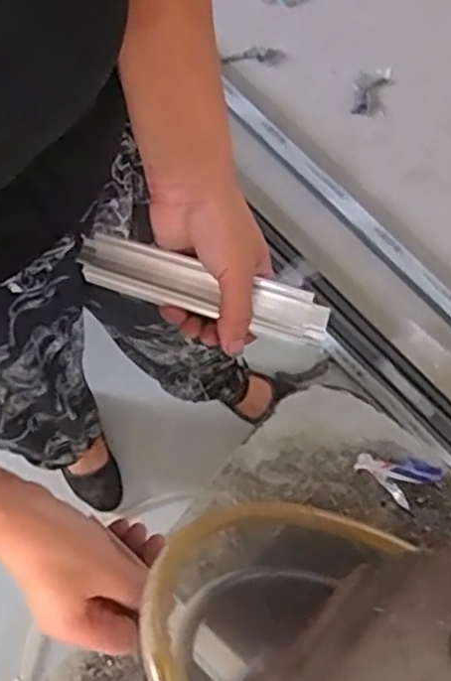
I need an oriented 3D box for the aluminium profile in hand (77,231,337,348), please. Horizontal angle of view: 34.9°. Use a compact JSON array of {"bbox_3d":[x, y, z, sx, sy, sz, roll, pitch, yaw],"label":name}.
[{"bbox_3d":[-0.016,-0.037,0.508,0.179,0.019,0.036,16,73,0],"label":"aluminium profile in hand"}]

